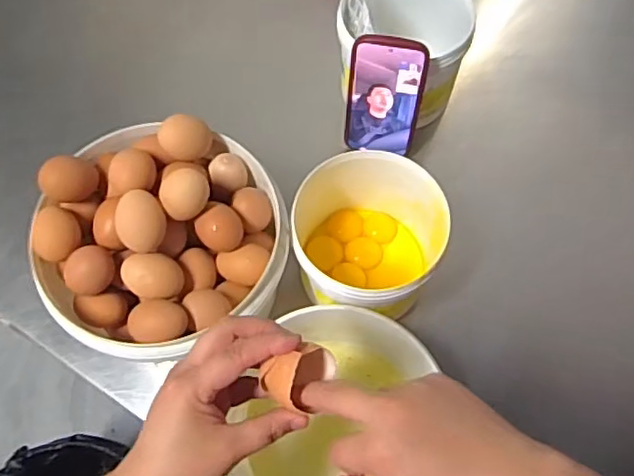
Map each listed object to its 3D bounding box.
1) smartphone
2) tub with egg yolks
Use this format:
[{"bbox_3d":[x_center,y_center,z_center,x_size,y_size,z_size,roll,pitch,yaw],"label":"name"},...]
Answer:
[{"bbox_3d":[0.076,-0.156,0.691,0.082,0.152,0.009,11,52,6],"label":"smartphone"},{"bbox_3d":[0.052,0.006,0.655,0.142,0.135,0.160,18,68,7],"label":"tub with egg yolks"}]

